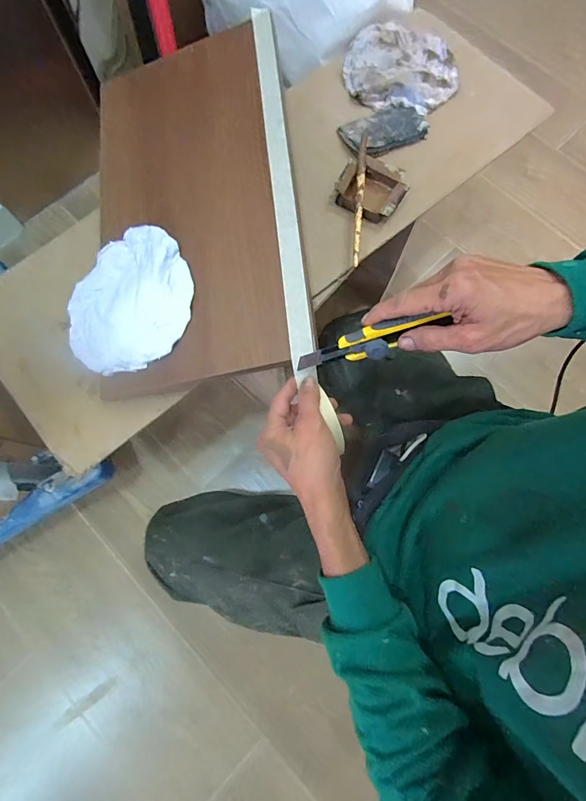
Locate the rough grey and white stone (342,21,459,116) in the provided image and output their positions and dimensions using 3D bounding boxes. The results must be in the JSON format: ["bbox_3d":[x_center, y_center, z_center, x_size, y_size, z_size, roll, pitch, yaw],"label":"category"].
[{"bbox_3d":[0.170,-0.525,0.590,0.172,0.025,0.154,7,76,2],"label":"rough grey and white stone"}]

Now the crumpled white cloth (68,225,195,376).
[{"bbox_3d":[-0.203,-0.123,0.454,0.161,0.015,0.173,-14,78,11],"label":"crumpled white cloth"}]

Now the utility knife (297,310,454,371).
[{"bbox_3d":[0.072,-0.054,0.353,0.138,0.025,0.024,-17,75,20],"label":"utility knife"}]

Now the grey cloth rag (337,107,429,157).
[{"bbox_3d":[0.136,-0.408,0.562,0.125,0.013,0.076,-24,77,-6],"label":"grey cloth rag"}]

